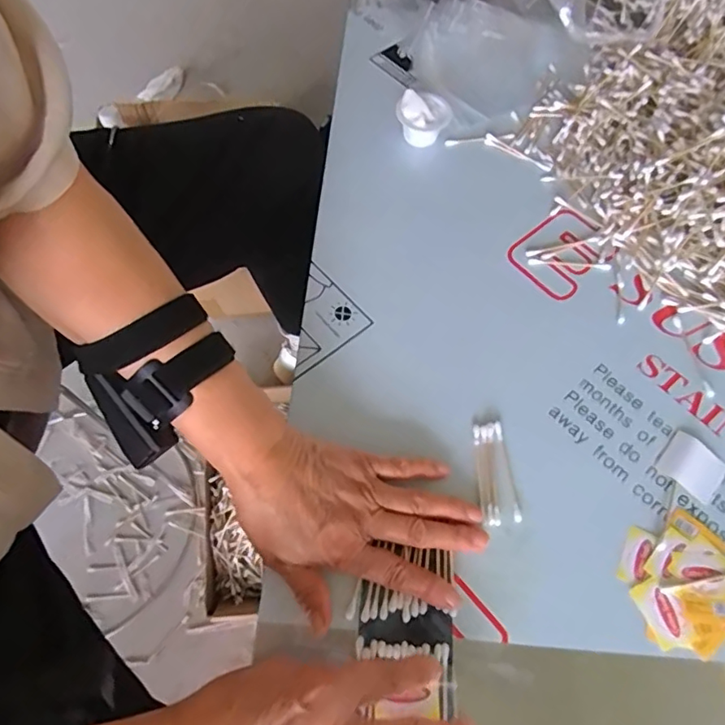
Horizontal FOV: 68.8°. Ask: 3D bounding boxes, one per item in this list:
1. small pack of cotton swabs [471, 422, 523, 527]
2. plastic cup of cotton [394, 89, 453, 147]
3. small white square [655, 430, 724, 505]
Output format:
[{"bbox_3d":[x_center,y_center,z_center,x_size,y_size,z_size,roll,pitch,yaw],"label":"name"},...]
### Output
[{"bbox_3d":[0.096,0.080,0.386,0.026,0.005,0.073,-5,64,-4],"label":"small pack of cotton swabs"},{"bbox_3d":[0.060,-0.243,0.526,0.052,0.038,0.049,1,64,-1],"label":"plastic cup of cotton"},{"bbox_3d":[0.246,0.076,0.393,0.043,0.004,0.040,41,70,17],"label":"small white square"}]

